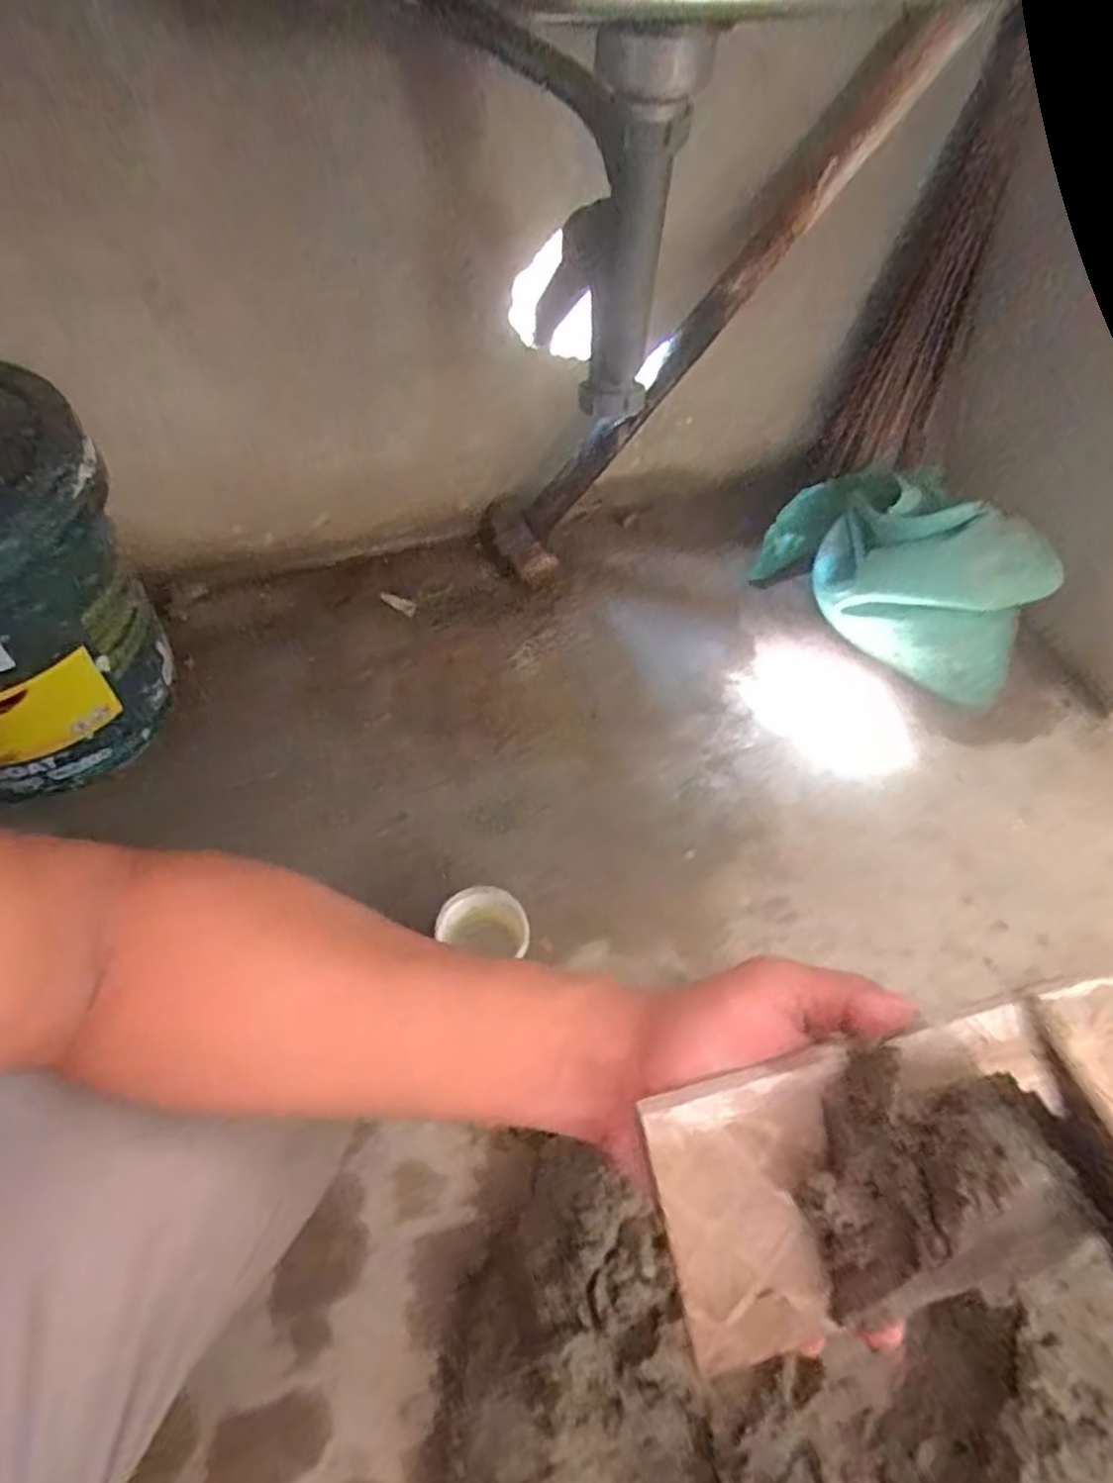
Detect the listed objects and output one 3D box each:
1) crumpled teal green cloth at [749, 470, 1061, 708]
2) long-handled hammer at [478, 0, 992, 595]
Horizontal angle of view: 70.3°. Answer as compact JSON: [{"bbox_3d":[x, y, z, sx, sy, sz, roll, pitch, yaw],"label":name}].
[{"bbox_3d":[0.391,-0.200,0.939,0.174,0.187,0.336,-27,60,-19],"label":"crumpled teal green cloth"},{"bbox_3d":[0.157,-0.453,0.872,0.060,0.678,0.098,14,40,-46],"label":"long-handled hammer"}]

